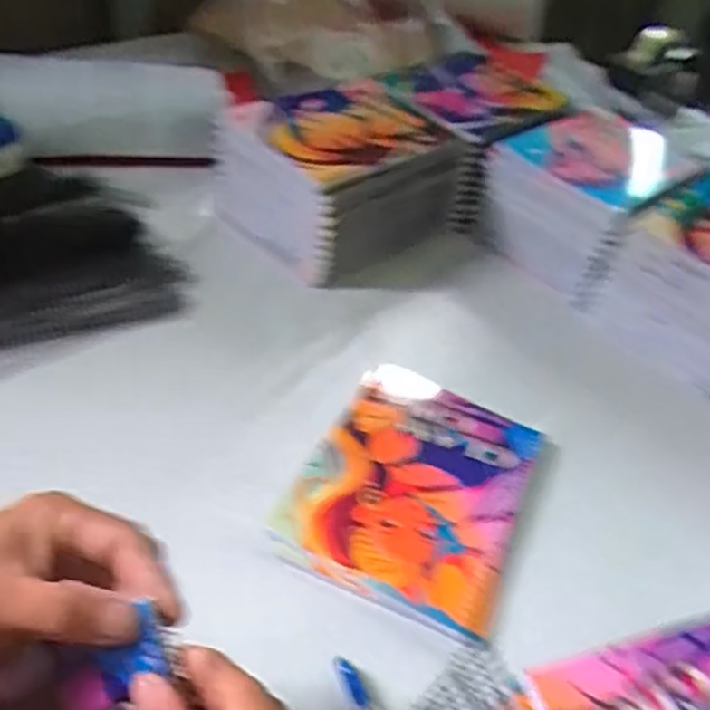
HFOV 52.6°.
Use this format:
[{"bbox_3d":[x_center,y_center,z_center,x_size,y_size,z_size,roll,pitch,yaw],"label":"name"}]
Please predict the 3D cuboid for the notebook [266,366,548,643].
[{"bbox_3d":[0.048,0.091,0.522,0.153,0.008,0.190,22,47,13],"label":"notebook"}]

